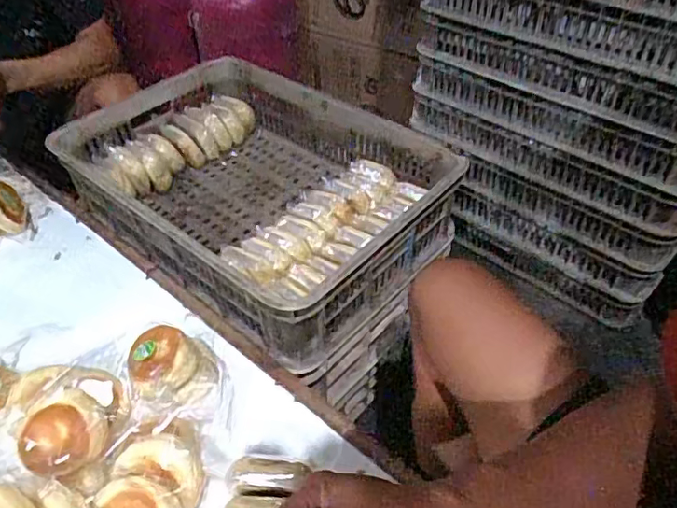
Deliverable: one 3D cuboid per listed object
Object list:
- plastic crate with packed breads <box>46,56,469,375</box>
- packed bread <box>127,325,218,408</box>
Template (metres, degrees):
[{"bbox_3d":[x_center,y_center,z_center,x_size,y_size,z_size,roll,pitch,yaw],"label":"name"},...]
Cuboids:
[{"bbox_3d":[-0.156,-0.142,0.948,0.649,0.130,0.422,32,53,29],"label":"plastic crate with packed breads"},{"bbox_3d":[-0.208,0.145,0.696,0.100,0.063,0.109,-26,49,-24],"label":"packed bread"}]

